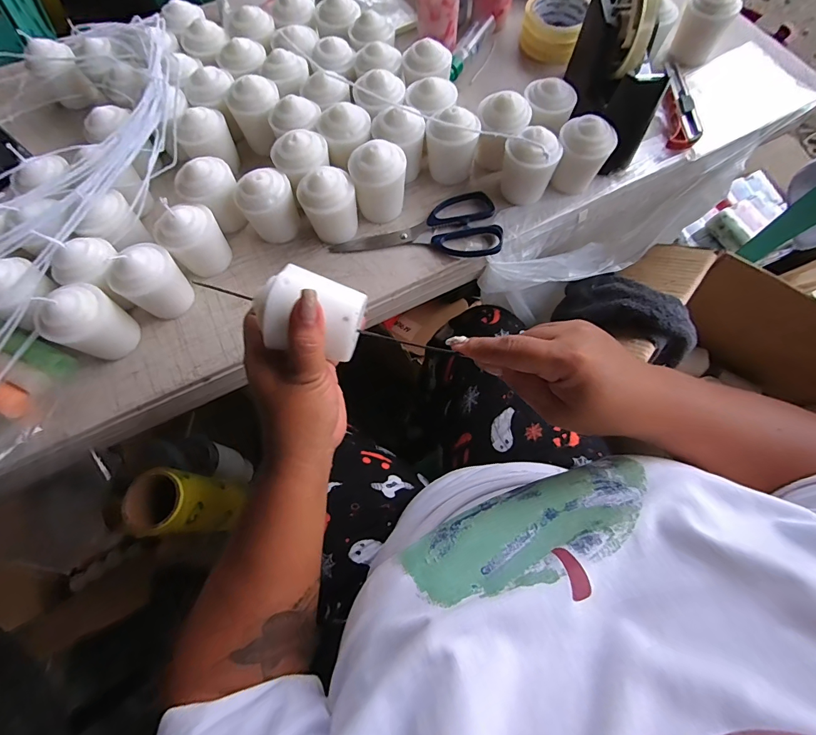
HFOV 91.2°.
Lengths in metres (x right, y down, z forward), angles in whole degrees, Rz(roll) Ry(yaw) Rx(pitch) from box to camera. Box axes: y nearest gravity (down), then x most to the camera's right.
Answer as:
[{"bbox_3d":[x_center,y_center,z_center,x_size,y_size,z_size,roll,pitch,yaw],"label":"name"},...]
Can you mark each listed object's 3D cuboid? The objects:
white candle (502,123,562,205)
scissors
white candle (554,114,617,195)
[{"bbox_3d":[0.128,-0.212,0.423,0.056,0.068,0.044,17,71,8],"label":"white candle"},{"bbox_3d":[0.010,-0.157,0.442,0.184,0.010,0.076,-2,69,1],"label":"scissors"},{"bbox_3d":[0.183,-0.223,0.427,0.056,0.069,0.054,22,72,9],"label":"white candle"}]

